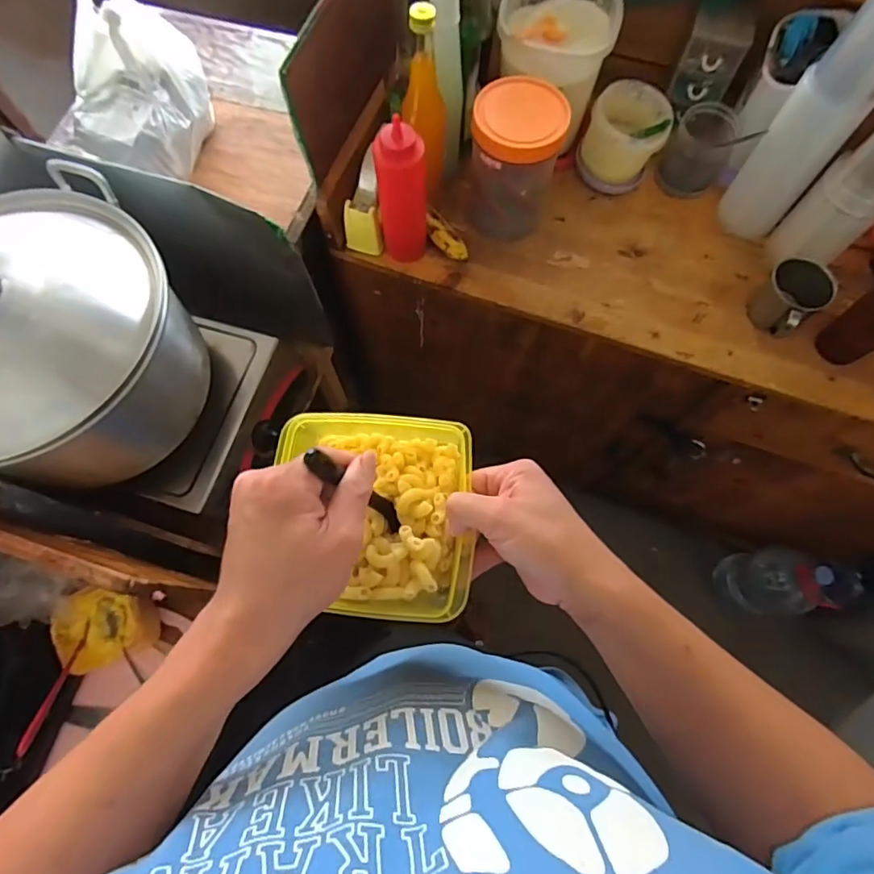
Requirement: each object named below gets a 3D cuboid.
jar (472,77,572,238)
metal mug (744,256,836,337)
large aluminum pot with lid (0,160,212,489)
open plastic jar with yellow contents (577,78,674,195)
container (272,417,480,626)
[{"bbox_3d":[0.108,-0.384,0.756,0.124,0.195,0.103,3,74,2],"label":"jar"},{"bbox_3d":[0.506,-0.200,0.756,0.085,0.075,0.082,-35,76,-9],"label":"metal mug"},{"bbox_3d":[-0.448,-0.116,0.591,0.310,0.230,0.300,0,74,1],"label":"large aluminum pot with lid"},{"bbox_3d":[0.295,-0.469,0.833,0.121,0.099,0.122,0,74,1],"label":"open plastic jar with yellow contents"},{"bbox_3d":[-0.050,0.052,0.391,0.143,0.052,0.147,3,74,2],"label":"container"}]

